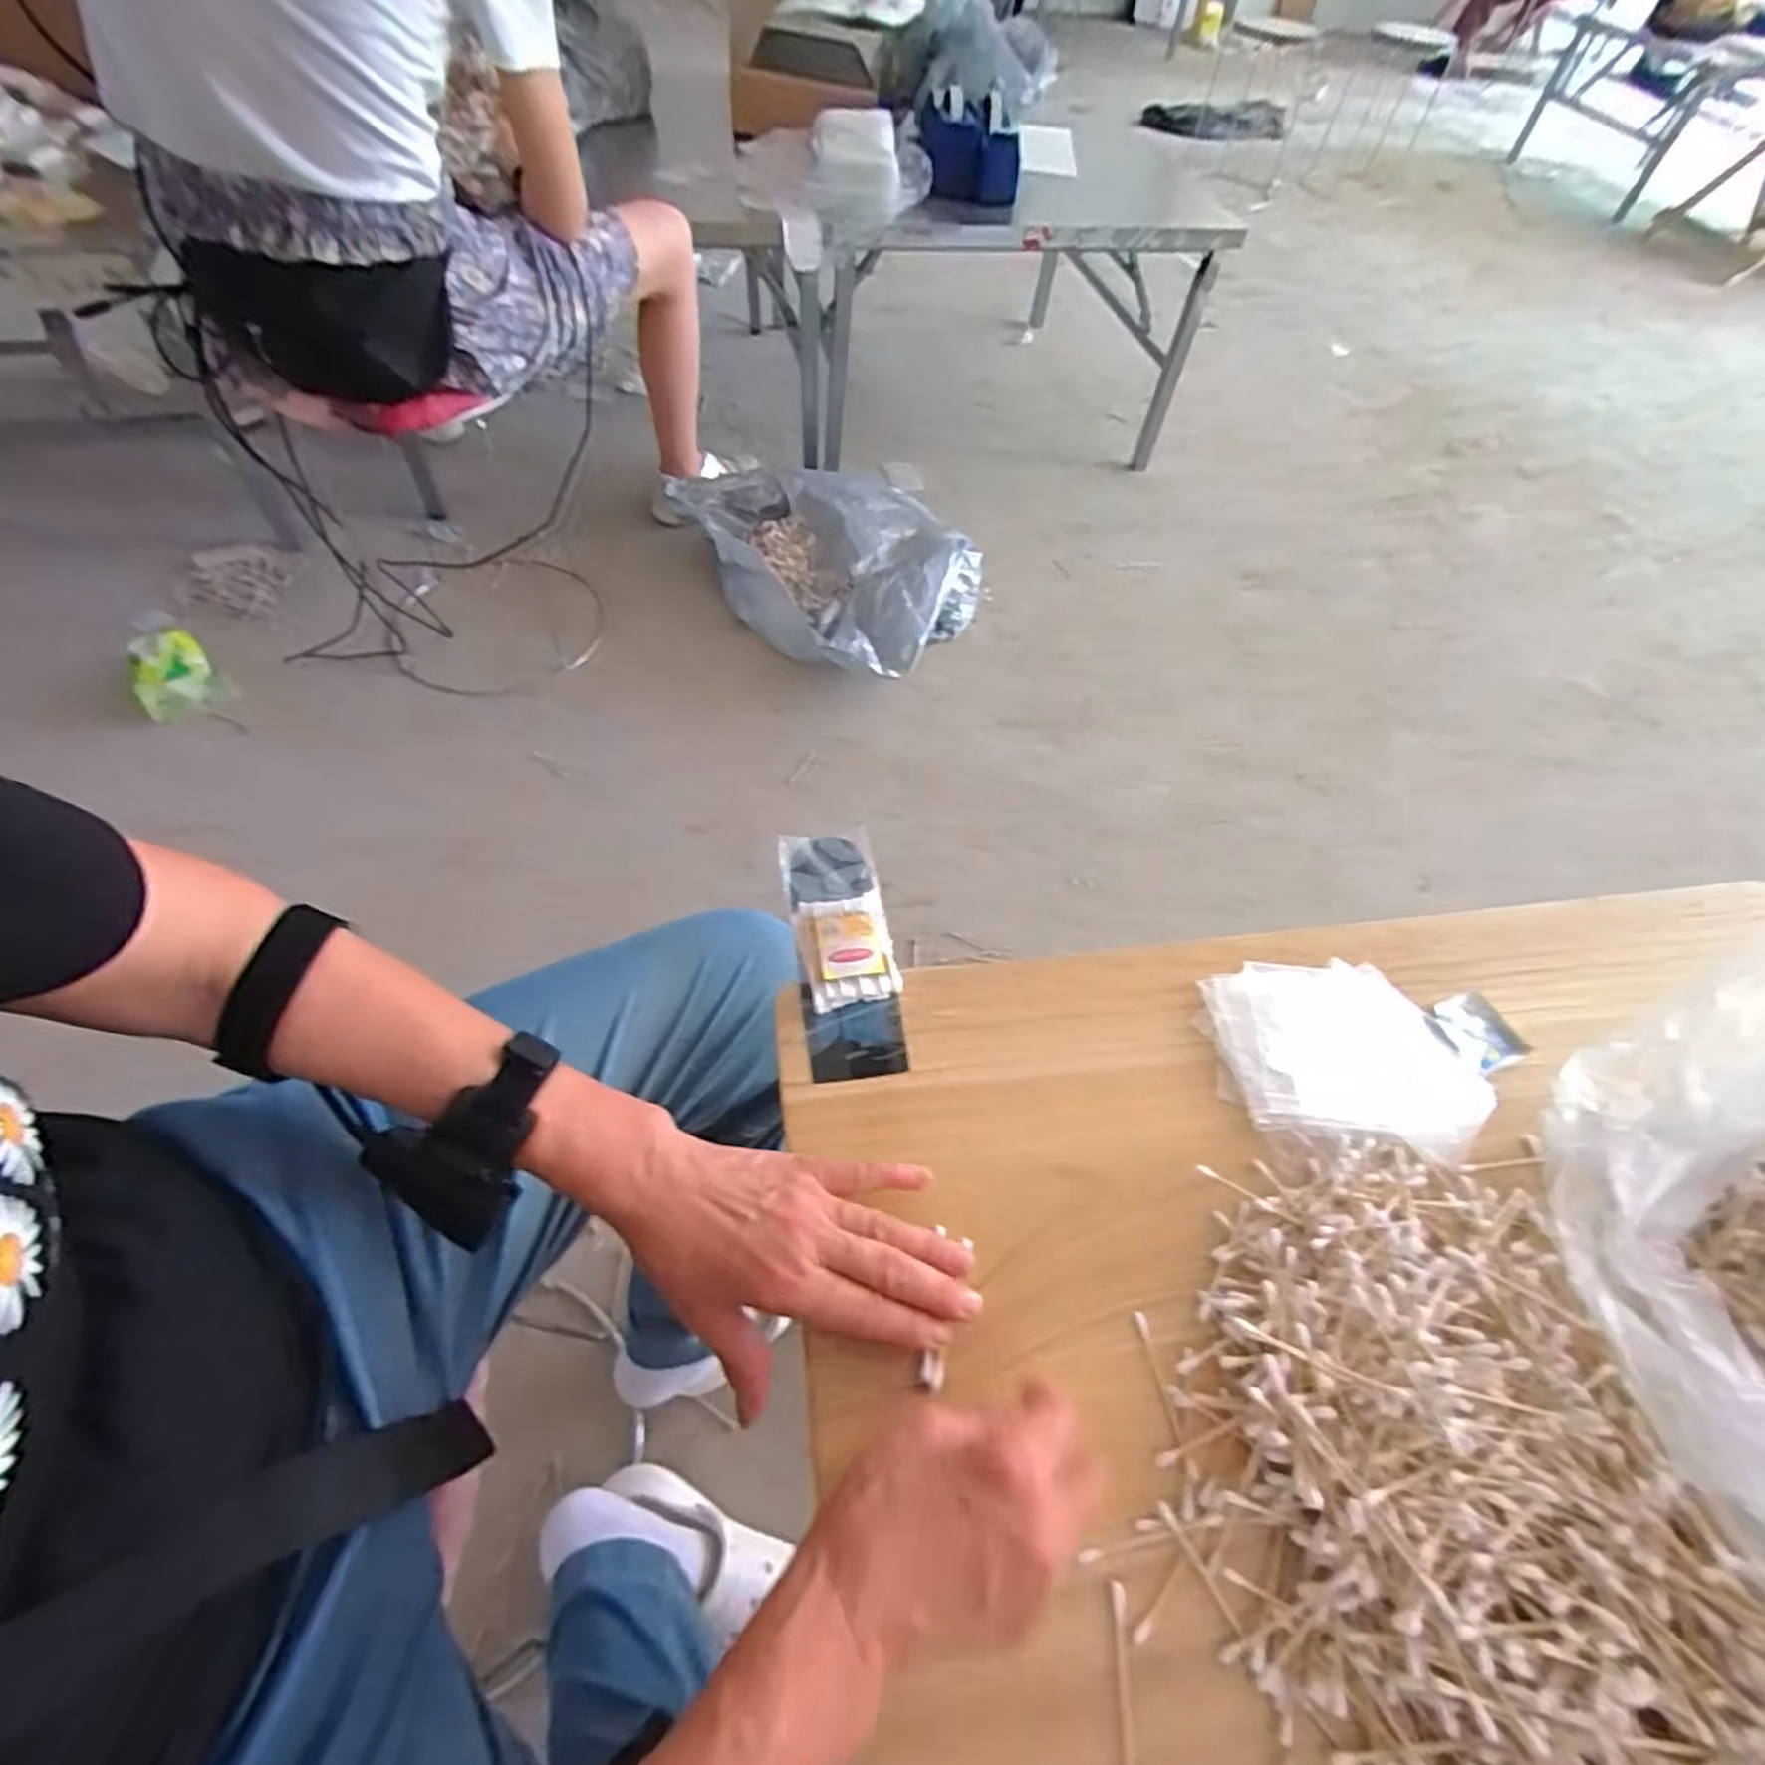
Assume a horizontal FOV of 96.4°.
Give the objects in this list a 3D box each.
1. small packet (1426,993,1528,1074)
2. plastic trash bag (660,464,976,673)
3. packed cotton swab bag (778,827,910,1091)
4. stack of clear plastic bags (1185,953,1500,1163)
[{"bbox_3d":[0.395,0.101,0.526,0.052,0.004,0.049,-18,60,-16],"label":"small packet"},{"bbox_3d":[-0.092,-0.624,1.493,0.427,0.150,0.580,-37,68,-25],"label":"plastic trash bag"},{"bbox_3d":[-0.026,0.041,0.520,0.062,0.013,0.176,-7,58,-10],"label":"packed cotton swab bag"},{"bbox_3d":[0.293,0.106,0.501,0.175,0.013,0.116,10,56,1],"label":"stack of clear plastic bags"}]

